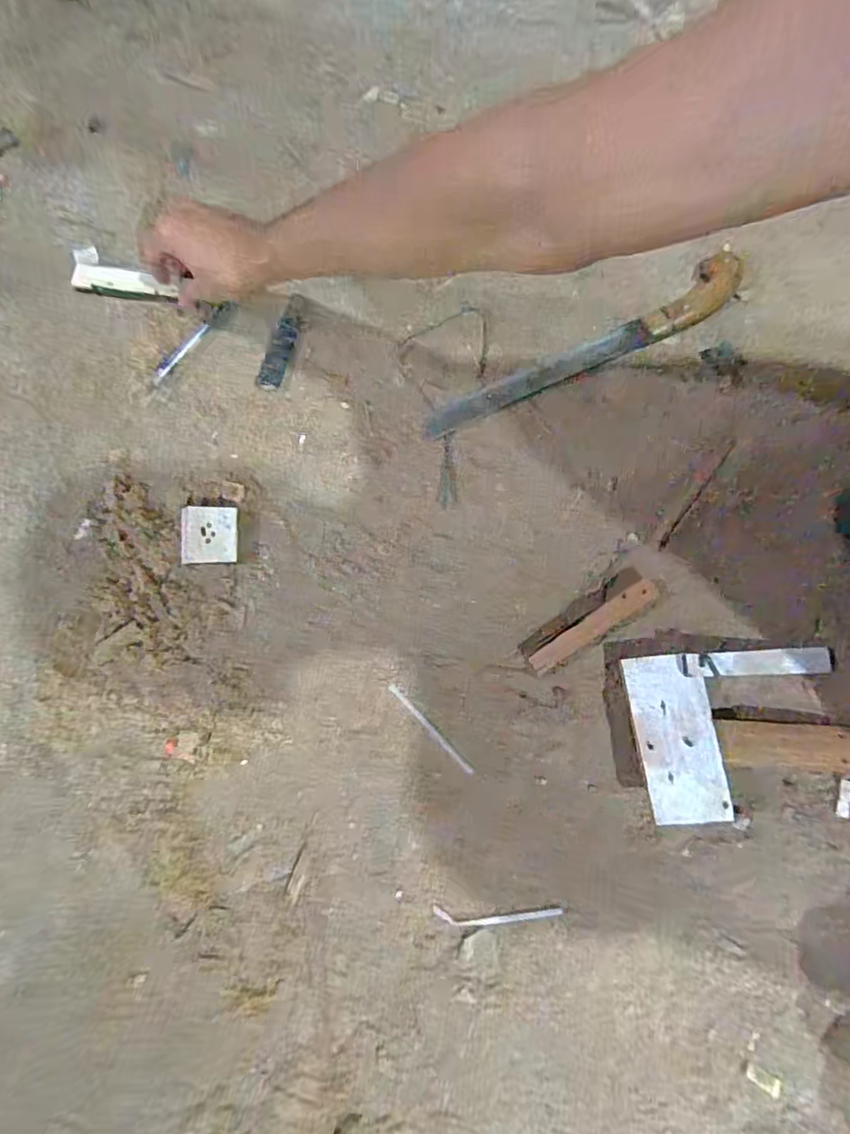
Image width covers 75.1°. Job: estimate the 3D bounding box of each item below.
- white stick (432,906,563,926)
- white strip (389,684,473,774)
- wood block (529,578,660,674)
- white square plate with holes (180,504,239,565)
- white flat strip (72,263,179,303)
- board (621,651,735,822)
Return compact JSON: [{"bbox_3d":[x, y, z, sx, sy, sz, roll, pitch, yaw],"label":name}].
[{"bbox_3d":[0.058,0.276,0.435,0.100,0.004,0.013,-1,79,1],"label":"white stick"},{"bbox_3d":[0.004,0.137,0.468,0.006,0.004,0.097,-43,81,-7],"label":"white strip"},{"bbox_3d":[0.143,0.050,0.465,0.121,0.010,0.021,-34,80,-5],"label":"wood block"},{"bbox_3d":[-0.191,-0.029,0.490,0.048,0.010,0.051,-1,79,1],"label":"white square plate with holes"},{"bbox_3d":[-0.290,-0.276,0.539,0.104,0.011,0.029,13,80,6],"label":"white flat strip"},{"bbox_3d":[0.198,0.133,0.434,0.060,0.004,0.124,-8,75,3],"label":"board"}]

